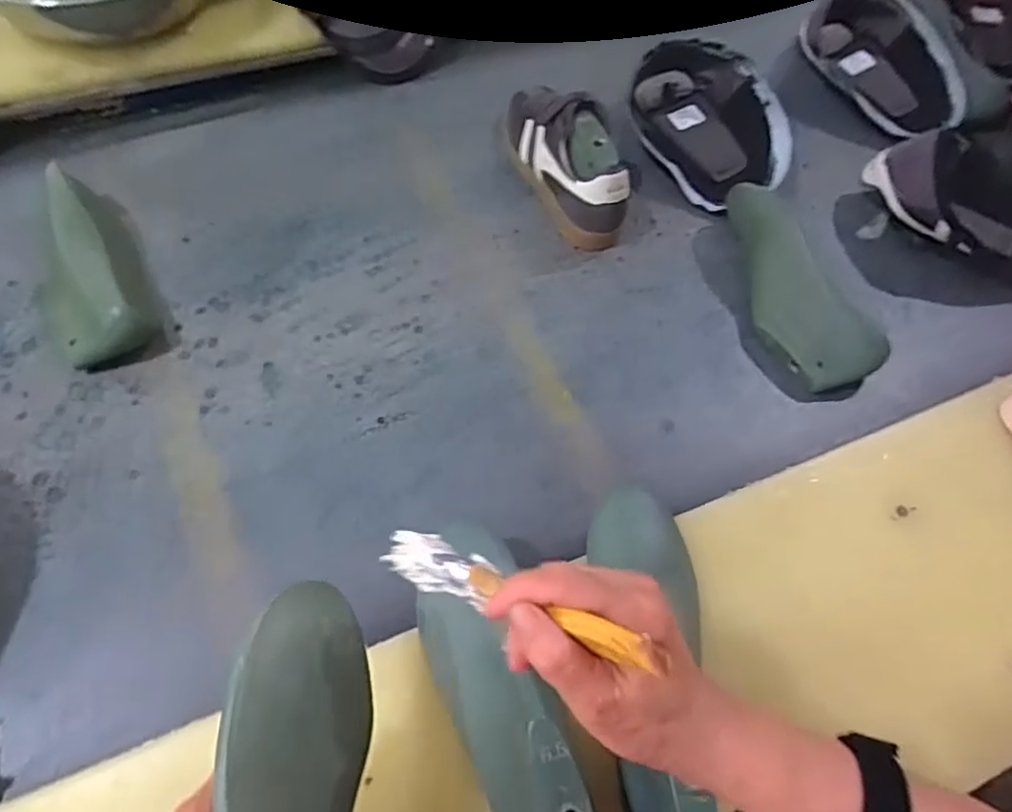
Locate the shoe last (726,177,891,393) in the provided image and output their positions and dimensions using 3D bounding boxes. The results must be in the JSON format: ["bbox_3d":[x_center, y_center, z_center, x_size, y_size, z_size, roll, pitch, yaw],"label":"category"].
[{"bbox_3d":[0.309,-0.132,0.753,0.090,0.079,0.257,-19,64,-14],"label":"shoe last"}]

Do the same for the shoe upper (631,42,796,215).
[{"bbox_3d":[0.244,-0.368,0.856,0.149,0.100,0.277,-24,65,-16],"label":"shoe upper"}]

